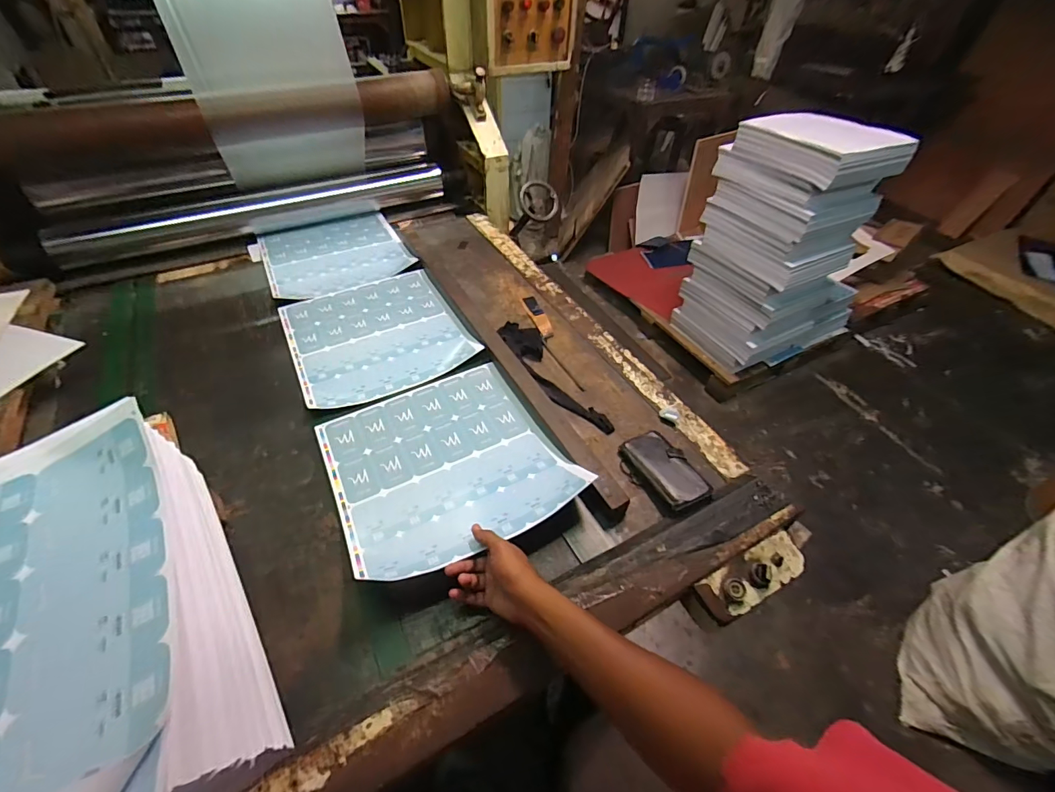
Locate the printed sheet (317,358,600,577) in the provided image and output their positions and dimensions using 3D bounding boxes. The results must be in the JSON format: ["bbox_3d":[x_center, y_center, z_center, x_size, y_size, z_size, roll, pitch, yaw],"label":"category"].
[{"bbox_3d":[-0.139,0.097,0.742,0.354,0.071,0.375,-23,52,-20],"label":"printed sheet"}]

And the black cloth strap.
[{"bbox_3d":[0.045,-0.050,0.905,0.092,0.031,0.348,-21,51,-19],"label":"black cloth strap"}]

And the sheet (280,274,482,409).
[{"bbox_3d":[-0.333,-0.143,0.991,0.350,0.012,0.377,-22,51,-20],"label":"sheet"}]

